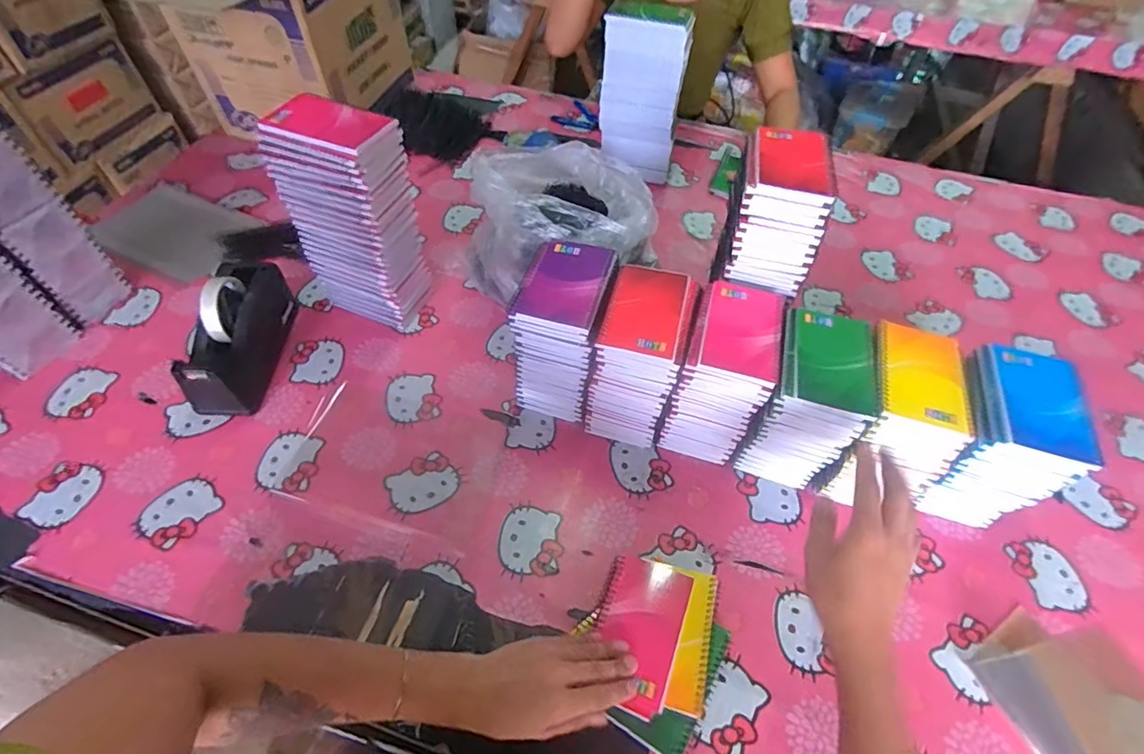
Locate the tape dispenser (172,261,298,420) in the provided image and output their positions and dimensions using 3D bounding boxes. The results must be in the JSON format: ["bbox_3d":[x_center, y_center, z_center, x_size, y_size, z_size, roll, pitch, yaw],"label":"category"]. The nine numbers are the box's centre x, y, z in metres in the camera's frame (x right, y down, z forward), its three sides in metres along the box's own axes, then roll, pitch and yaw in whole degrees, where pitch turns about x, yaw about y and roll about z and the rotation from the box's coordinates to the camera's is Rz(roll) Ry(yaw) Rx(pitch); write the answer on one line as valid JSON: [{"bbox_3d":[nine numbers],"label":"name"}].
[{"bbox_3d":[-0.445,-0.065,0.712,0.082,0.112,0.212,4,54,0],"label":"tape dispenser"}]

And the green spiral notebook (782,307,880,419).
[{"bbox_3d":[0.275,-0.021,0.562,0.091,0.010,0.130,16,55,8],"label":"green spiral notebook"}]

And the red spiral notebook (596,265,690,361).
[{"bbox_3d":[0.083,-0.078,0.588,0.081,0.010,0.130,15,55,7],"label":"red spiral notebook"}]

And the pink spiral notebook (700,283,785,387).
[{"bbox_3d":[0.190,-0.053,0.582,0.083,0.008,0.136,16,55,8],"label":"pink spiral notebook"}]

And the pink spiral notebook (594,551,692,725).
[{"bbox_3d":[0.065,0.255,0.537,0.085,0.014,0.138,19,55,10],"label":"pink spiral notebook"}]

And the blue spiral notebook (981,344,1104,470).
[{"bbox_3d":[0.472,0.021,0.539,0.092,0.014,0.130,19,55,10],"label":"blue spiral notebook"}]

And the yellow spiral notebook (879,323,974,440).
[{"bbox_3d":[0.369,-0.006,0.559,0.087,0.011,0.133,17,55,9],"label":"yellow spiral notebook"}]

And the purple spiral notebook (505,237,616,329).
[{"bbox_3d":[-0.008,-0.108,0.602,0.094,0.011,0.126,15,55,7],"label":"purple spiral notebook"}]

